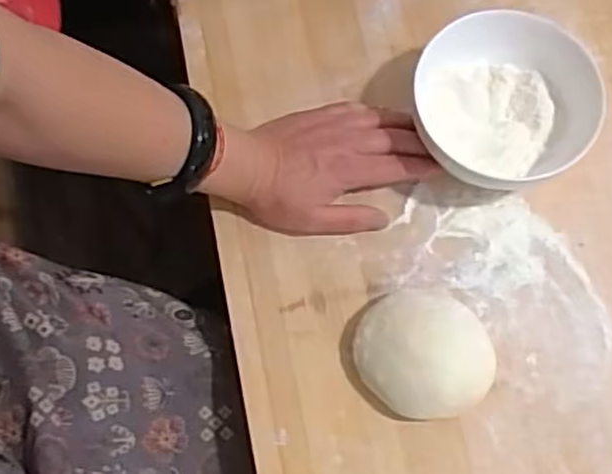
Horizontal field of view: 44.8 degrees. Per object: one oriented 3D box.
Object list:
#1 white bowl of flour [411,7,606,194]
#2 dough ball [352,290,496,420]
[{"bbox_3d":[0.143,-0.097,0.535,0.129,0.052,0.114,-25,76,-7],"label":"white bowl of flour"},{"bbox_3d":[0.077,0.079,0.492,0.078,0.048,0.084,0,74,0],"label":"dough ball"}]

